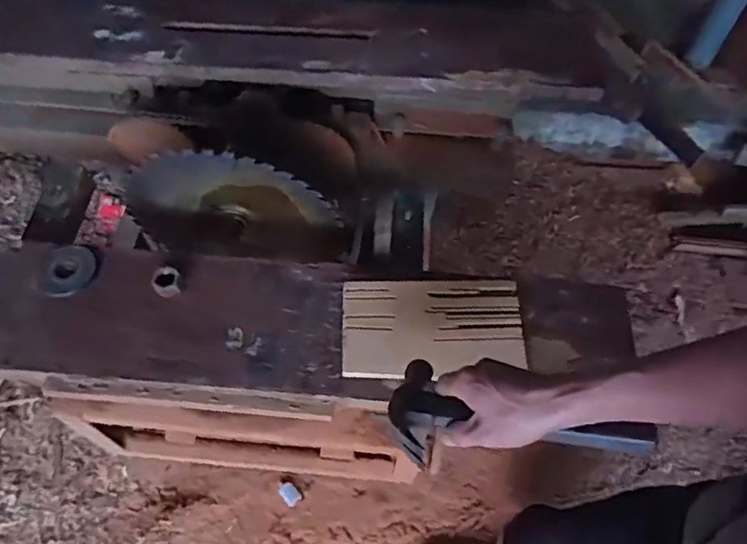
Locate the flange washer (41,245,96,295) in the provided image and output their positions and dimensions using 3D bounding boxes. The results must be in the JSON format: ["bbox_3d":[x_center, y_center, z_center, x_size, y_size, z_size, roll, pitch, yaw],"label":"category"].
[{"bbox_3d":[-0.400,-0.004,0.758,0.069,0.011,0.068,0,60,-1],"label":"flange washer"}]

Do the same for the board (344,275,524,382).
[{"bbox_3d":[0.072,0.064,0.712,0.217,0.012,0.126,0,60,-1],"label":"board"}]

